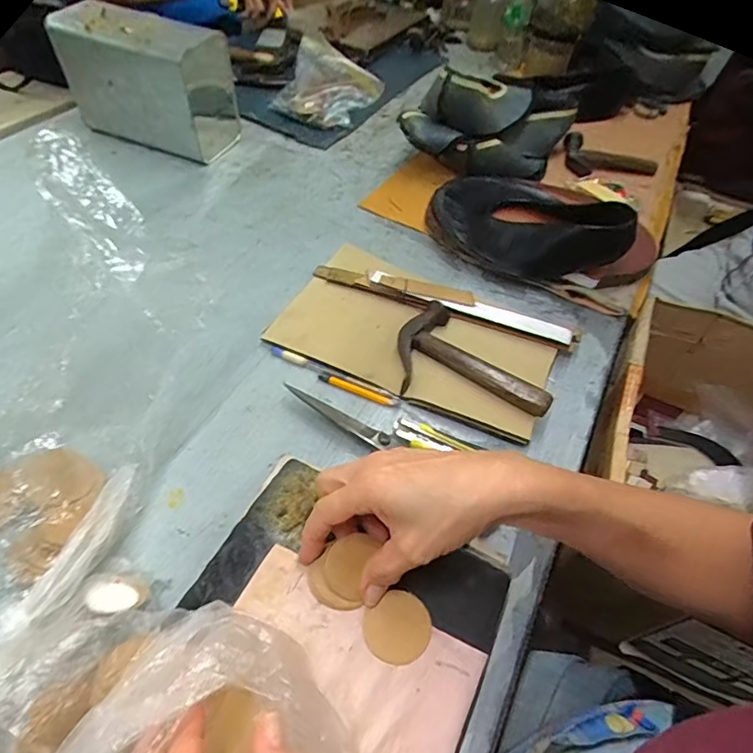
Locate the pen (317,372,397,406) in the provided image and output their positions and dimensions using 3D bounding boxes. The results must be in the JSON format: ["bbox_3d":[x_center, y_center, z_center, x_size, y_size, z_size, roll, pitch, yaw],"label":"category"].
[{"bbox_3d":[-0.020,0.013,0.515,0.083,0.007,0.009,18,51,10],"label":"pen"}]

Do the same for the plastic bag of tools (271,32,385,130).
[{"bbox_3d":[-0.088,-0.518,0.879,0.159,0.092,0.154,30,54,19],"label":"plastic bag of tools"}]

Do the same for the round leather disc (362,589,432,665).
[{"bbox_3d":[0.015,0.172,0.340,0.045,0.004,0.041,3,51,-3],"label":"round leather disc"}]

